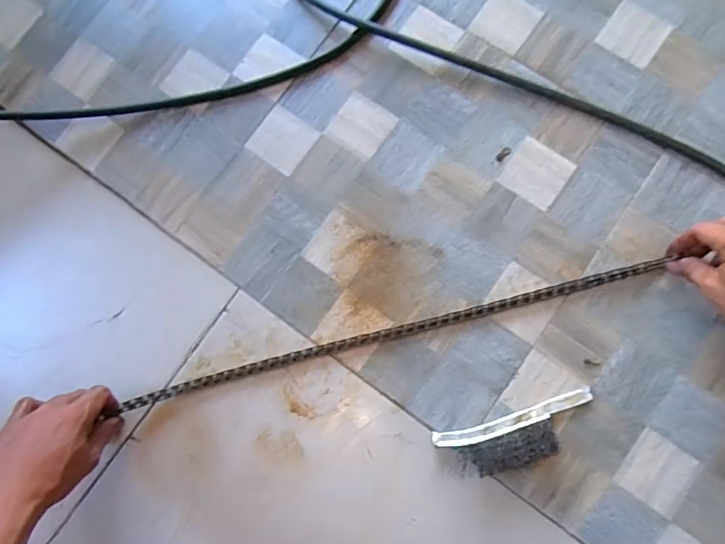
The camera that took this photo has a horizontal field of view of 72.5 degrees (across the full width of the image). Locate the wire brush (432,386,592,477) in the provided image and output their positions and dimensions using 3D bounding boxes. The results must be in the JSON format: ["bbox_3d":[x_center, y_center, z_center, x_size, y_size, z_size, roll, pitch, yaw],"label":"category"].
[{"bbox_3d":[0.159,0.165,0.498,0.162,0.030,0.046,-17,81,2],"label":"wire brush"}]

